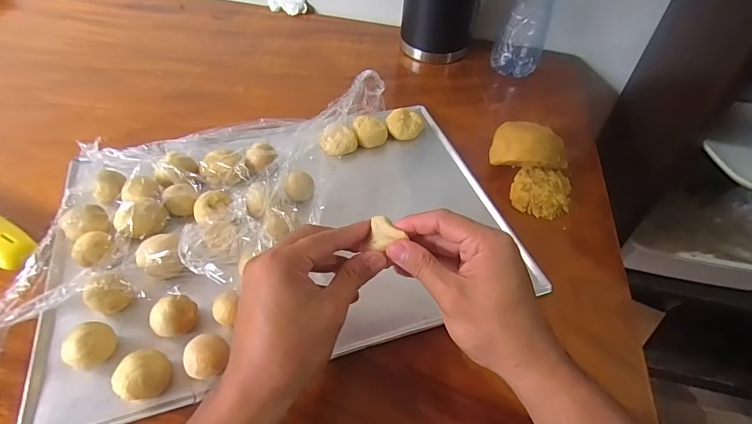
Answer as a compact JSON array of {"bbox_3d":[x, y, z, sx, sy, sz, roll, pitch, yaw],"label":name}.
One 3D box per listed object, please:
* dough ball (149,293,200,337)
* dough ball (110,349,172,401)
[{"bbox_3d":[-0.172,0.090,0.353,0.037,0.030,0.030,-32,56,-28],"label":"dough ball"},{"bbox_3d":[-0.180,0.125,0.317,0.033,0.029,0.037,24,50,18],"label":"dough ball"}]

